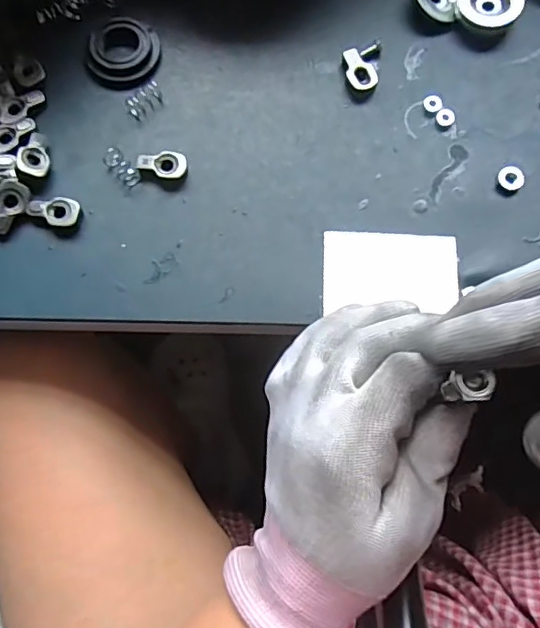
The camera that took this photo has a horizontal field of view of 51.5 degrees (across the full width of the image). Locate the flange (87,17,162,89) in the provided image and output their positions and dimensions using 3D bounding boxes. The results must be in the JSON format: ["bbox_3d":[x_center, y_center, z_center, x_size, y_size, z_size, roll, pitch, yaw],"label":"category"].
[{"bbox_3d":[-0.089,-0.160,0.342,0.040,0.009,0.043,0,76,0],"label":"flange"}]

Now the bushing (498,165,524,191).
[{"bbox_3d":[0.141,-0.079,0.327,0.015,0.005,0.015,-35,78,-8],"label":"bushing"}]

